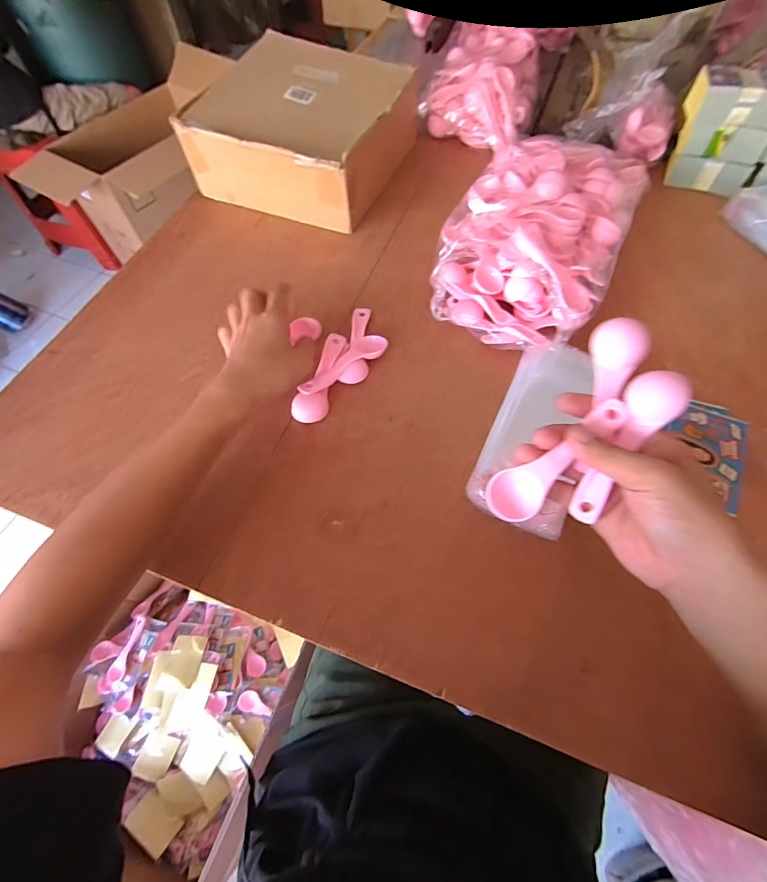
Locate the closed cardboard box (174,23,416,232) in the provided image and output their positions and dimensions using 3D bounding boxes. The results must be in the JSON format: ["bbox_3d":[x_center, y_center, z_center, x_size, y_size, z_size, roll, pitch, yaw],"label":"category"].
[{"bbox_3d":[-0.111,-0.463,0.593,0.261,0.110,0.266,20,65,12],"label":"closed cardboard box"}]

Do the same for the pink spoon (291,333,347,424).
[{"bbox_3d":[-0.067,-0.071,0.433,0.033,0.018,0.115,11,63,8],"label":"pink spoon"}]

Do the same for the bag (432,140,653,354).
[{"bbox_3d":[0.192,-0.258,0.483,0.198,0.087,0.350,19,65,12],"label":"bag"}]

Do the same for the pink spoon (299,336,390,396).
[{"bbox_3d":[-0.045,-0.083,0.437,0.112,0.020,0.032,-35,66,-15],"label":"pink spoon"}]

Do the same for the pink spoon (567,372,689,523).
[{"bbox_3d":[0.166,0.006,0.275,0.033,0.016,0.113,31,99,17],"label":"pink spoon"}]

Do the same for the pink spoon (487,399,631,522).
[{"bbox_3d":[0.124,0.012,0.280,0.114,0.013,0.035,-41,66,3],"label":"pink spoon"}]

